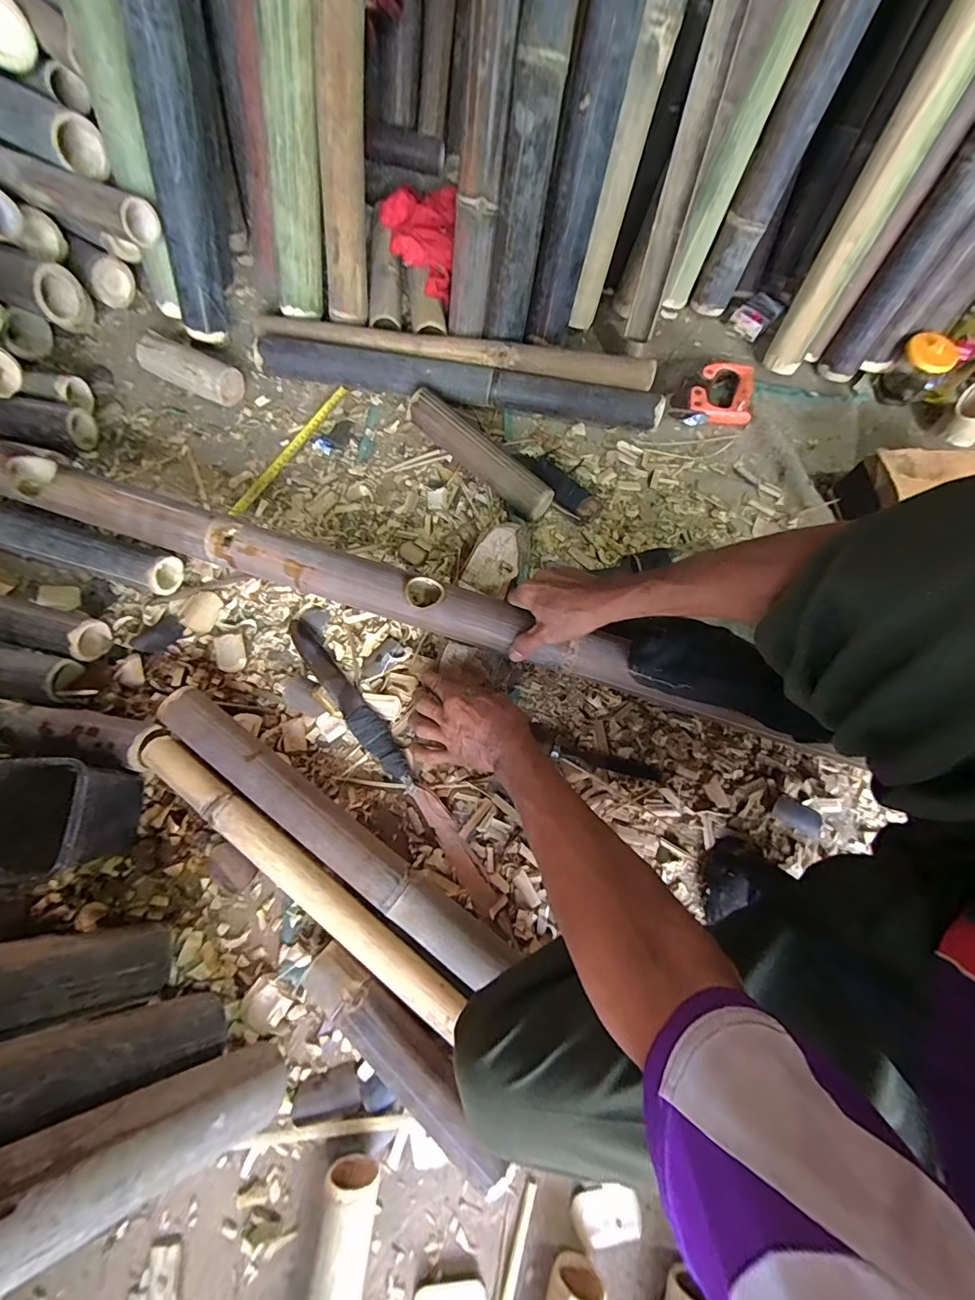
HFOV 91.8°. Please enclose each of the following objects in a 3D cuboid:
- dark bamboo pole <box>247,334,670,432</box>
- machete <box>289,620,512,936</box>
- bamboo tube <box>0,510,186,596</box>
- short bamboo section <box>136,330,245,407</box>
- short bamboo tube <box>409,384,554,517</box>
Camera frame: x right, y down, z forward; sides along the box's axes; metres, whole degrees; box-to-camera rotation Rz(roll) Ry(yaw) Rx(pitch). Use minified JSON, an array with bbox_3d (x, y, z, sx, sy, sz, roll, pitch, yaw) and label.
[{"bbox_3d":[-0.044,-0.431,0.777,0.654,0.058,0.069,11,72,1],"label":"dark bamboo pole"},{"bbox_3d":[-0.123,0.140,0.600,0.037,0.023,0.457,-36,77,-13],"label":"machete"},{"bbox_3d":[-0.560,-0.137,0.648,0.265,0.058,0.056,15,72,2],"label":"bamboo tube"},{"bbox_3d":[-0.477,-0.449,0.759,0.177,0.063,0.054,26,73,6],"label":"short bamboo section"},{"bbox_3d":[-0.010,-0.300,0.731,0.265,0.062,0.056,39,75,10],"label":"short bamboo tube"}]

